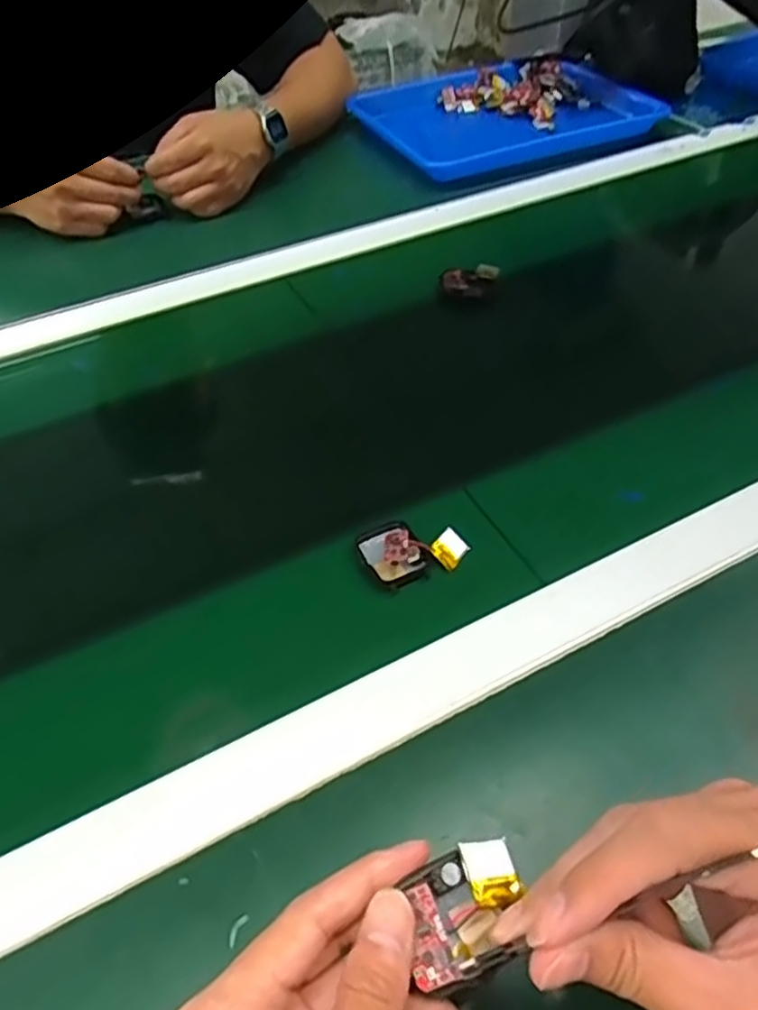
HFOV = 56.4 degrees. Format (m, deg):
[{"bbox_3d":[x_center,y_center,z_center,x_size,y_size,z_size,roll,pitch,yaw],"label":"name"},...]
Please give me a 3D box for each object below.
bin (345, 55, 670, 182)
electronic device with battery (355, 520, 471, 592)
[{"bbox_3d":[0.147,-0.497,0.897,0.337,0.042,0.253,-22,48,-13],"label":"bin"},{"bbox_3d":[0.021,0.025,0.436,0.062,0.017,0.045,-21,51,-16],"label":"electronic device with battery"}]

